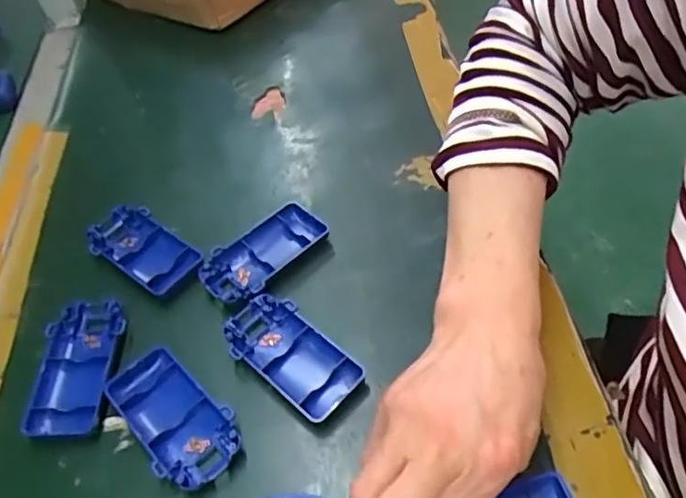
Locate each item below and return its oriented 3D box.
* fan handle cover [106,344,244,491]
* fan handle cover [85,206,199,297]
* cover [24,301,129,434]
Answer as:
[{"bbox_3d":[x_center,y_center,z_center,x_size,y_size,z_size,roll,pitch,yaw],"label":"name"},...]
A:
[{"bbox_3d":[-0.102,0.102,0.358,0.094,0.018,0.047,33,61,28],"label":"fan handle cover"},{"bbox_3d":[-0.150,0.002,0.447,0.092,0.019,0.048,34,62,29],"label":"fan handle cover"},{"bbox_3d":[-0.172,0.075,0.384,0.050,0.016,0.090,0,51,6],"label":"cover"}]

